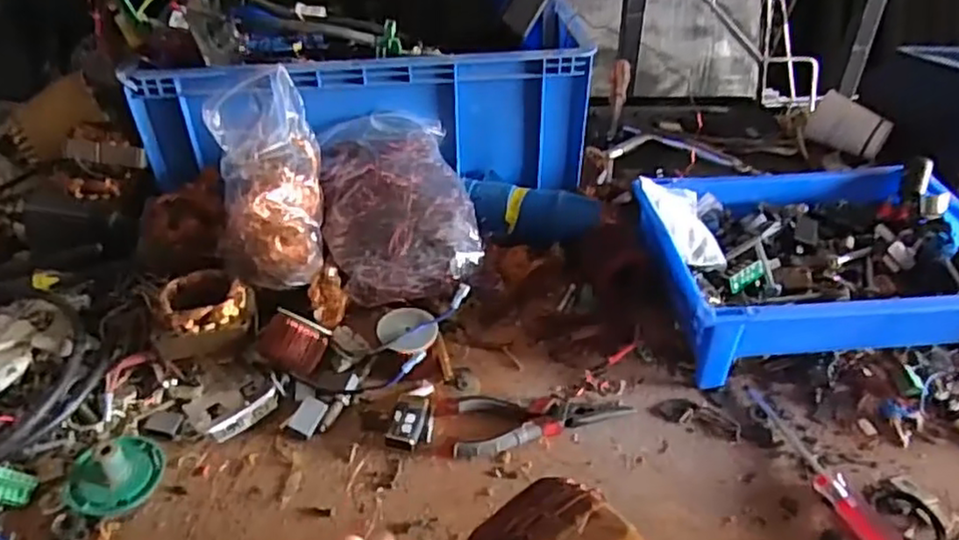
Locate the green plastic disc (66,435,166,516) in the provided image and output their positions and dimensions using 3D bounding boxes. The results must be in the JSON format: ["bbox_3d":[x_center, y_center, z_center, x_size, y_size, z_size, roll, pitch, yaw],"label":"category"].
[{"bbox_3d":[-0.277,0.147,0.514,0.065,0.034,0.068,30,49,31],"label":"green plastic disc"}]

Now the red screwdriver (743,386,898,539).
[{"bbox_3d":[0.259,0.151,0.522,0.018,0.021,0.178,-11,43,-12],"label":"red screwdriver"}]

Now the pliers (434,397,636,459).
[{"bbox_3d":[0.043,0.126,0.557,0.158,0.017,0.058,1,42,1],"label":"pliers"}]

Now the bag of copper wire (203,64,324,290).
[{"bbox_3d":[-0.200,-0.084,0.649,0.099,0.076,0.202,-11,70,-13],"label":"bag of copper wire"}]

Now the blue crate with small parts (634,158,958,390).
[{"bbox_3d":[0.316,-0.008,0.652,0.304,0.084,0.222,-3,37,-4],"label":"blue crate with small parts"}]

